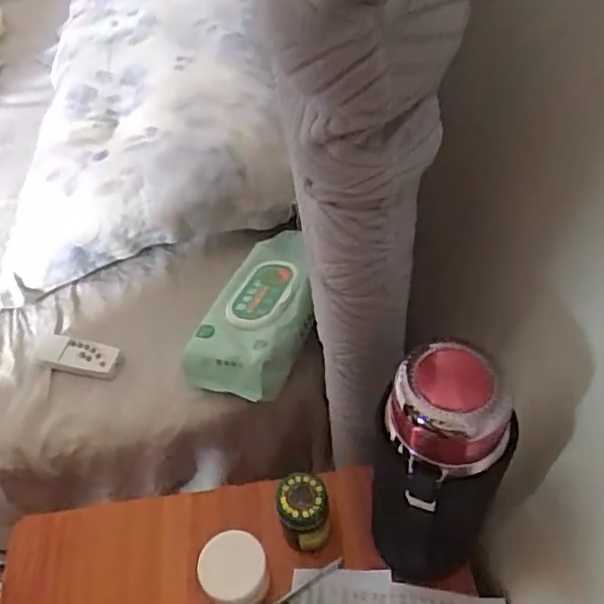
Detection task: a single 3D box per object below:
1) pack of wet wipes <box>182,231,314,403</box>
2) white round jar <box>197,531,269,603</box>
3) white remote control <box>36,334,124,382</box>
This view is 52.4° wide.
[{"bbox_3d":[-0.041,0.002,0.689,0.123,0.049,0.222,13,51,18],"label":"pack of wet wipes"},{"bbox_3d":[-0.054,0.225,0.502,0.053,0.047,0.057,-13,48,-6],"label":"white round jar"},{"bbox_3d":[-0.260,0.064,0.717,0.108,0.015,0.041,9,50,15],"label":"white remote control"}]

